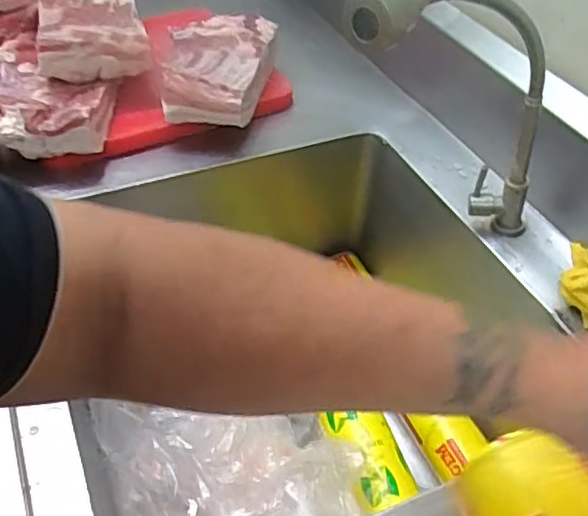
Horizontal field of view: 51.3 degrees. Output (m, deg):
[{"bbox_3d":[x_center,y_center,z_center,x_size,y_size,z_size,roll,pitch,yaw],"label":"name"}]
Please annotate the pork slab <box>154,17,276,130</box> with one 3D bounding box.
[{"bbox_3d":[-0.112,-0.279,0.900,0.155,0.060,0.226,2,45,0],"label":"pork slab"}]

